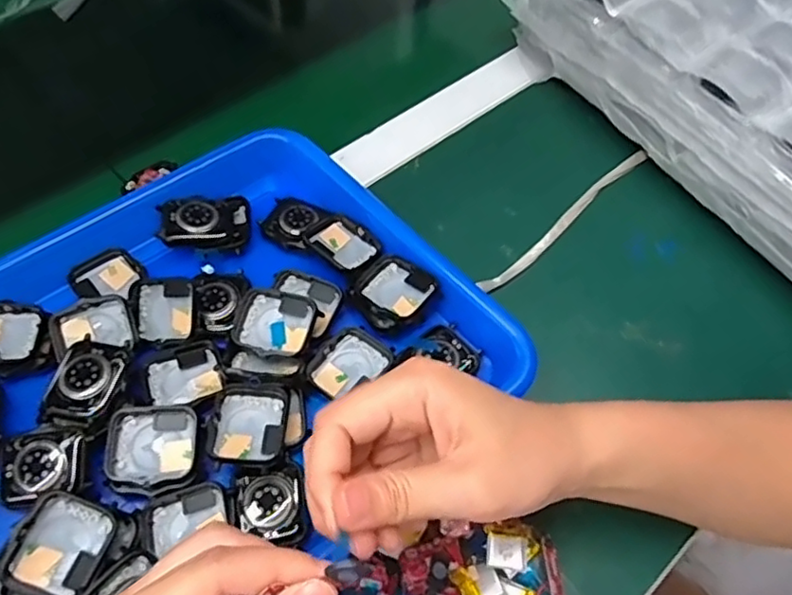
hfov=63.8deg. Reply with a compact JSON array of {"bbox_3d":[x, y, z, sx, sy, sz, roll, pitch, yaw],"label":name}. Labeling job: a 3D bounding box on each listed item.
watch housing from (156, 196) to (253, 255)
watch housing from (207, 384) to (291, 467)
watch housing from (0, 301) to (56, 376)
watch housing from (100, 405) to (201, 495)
[{"bbox_3d":[-0.116,-0.046,0.387,0.052,0.012,0.040,-5,57,-6],"label":"watch housing"},{"bbox_3d":[-0.073,0.063,0.319,0.035,0.011,0.043,1,57,-2],"label":"watch housing"},{"bbox_3d":[-0.209,0.021,0.338,0.046,0.013,0.040,-8,57,-8],"label":"watch housing"},{"bbox_3d":[-0.119,0.074,0.311,0.044,0.014,0.038,-5,57,-6],"label":"watch housing"}]

